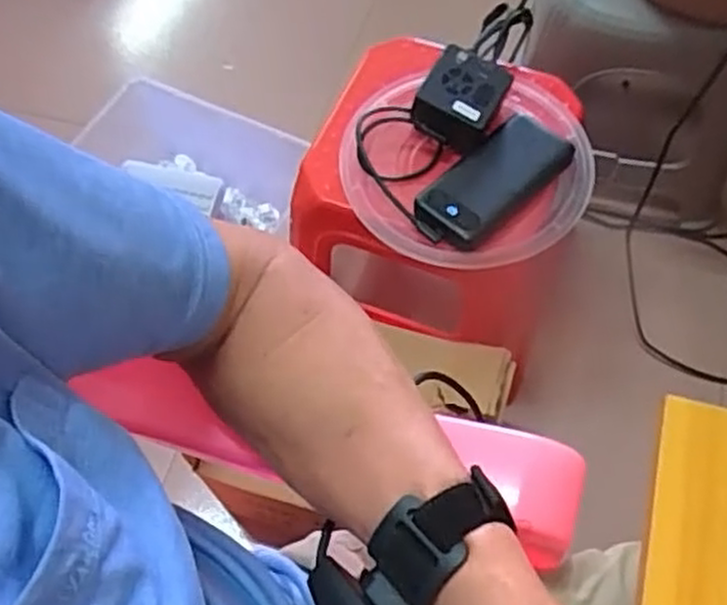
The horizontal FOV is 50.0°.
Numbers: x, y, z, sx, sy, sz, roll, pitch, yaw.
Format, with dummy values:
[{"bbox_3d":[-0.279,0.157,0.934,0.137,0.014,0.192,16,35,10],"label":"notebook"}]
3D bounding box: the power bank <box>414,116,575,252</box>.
[{"bbox_3d":[0.124,-0.114,0.733,0.164,0.023,0.078,-38,66,-17],"label":"power bank"}]

